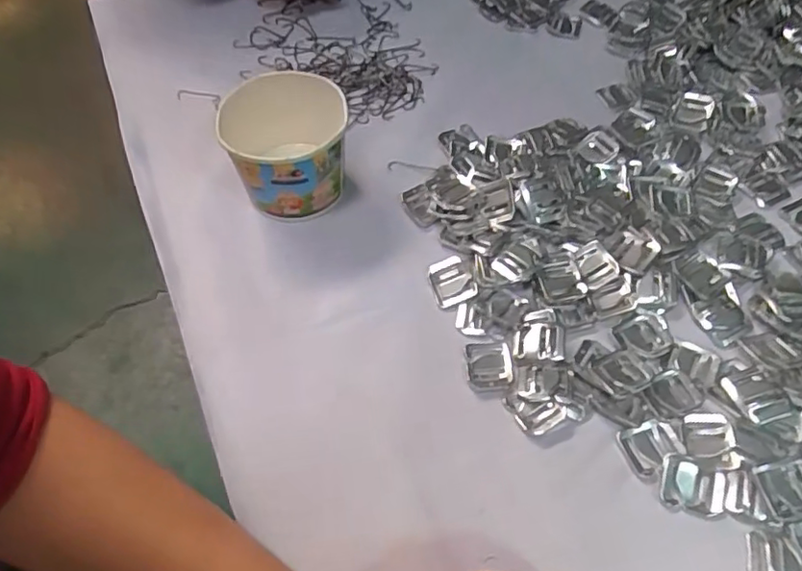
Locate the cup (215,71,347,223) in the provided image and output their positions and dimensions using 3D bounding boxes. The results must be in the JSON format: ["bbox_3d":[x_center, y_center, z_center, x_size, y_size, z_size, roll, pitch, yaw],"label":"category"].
[{"bbox_3d":[-0.083,-0.099,0.438,0.085,0.074,0.087,-1,57,1],"label":"cup"}]

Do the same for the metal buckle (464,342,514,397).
[{"bbox_3d":[0.058,0.054,0.383,0.030,0.005,0.036,-1,57,1],"label":"metal buckle"}]

